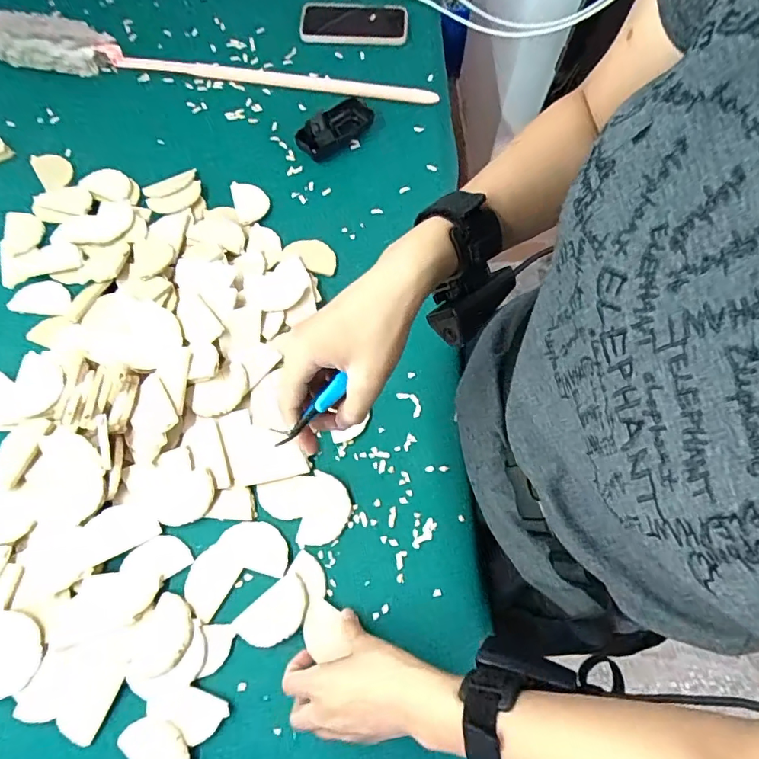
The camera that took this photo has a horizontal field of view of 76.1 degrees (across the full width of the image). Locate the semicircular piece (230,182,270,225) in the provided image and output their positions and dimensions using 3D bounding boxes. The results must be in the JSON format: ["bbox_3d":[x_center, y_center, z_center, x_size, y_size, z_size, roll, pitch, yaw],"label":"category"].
[{"bbox_3d":[-0.166,-0.229,0.625,0.043,0.010,0.067,-19,70,-8],"label":"semicircular piece"}]

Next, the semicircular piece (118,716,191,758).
[{"bbox_3d":[-0.186,0.315,0.410,0.068,0.004,0.038,36,73,13],"label":"semicircular piece"}]

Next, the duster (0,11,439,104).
[{"bbox_3d":[-0.260,-0.460,0.698,0.685,0.049,0.062,8,68,3],"label":"duster"}]

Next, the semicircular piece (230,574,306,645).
[{"bbox_3d":[-0.097,0.218,0.448,0.070,0.008,0.043,-38,73,-14],"label":"semicircular piece"}]

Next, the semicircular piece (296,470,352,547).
[{"bbox_3d":[-0.053,0.132,0.483,0.044,0.007,0.070,13,69,5],"label":"semicircular piece"}]

